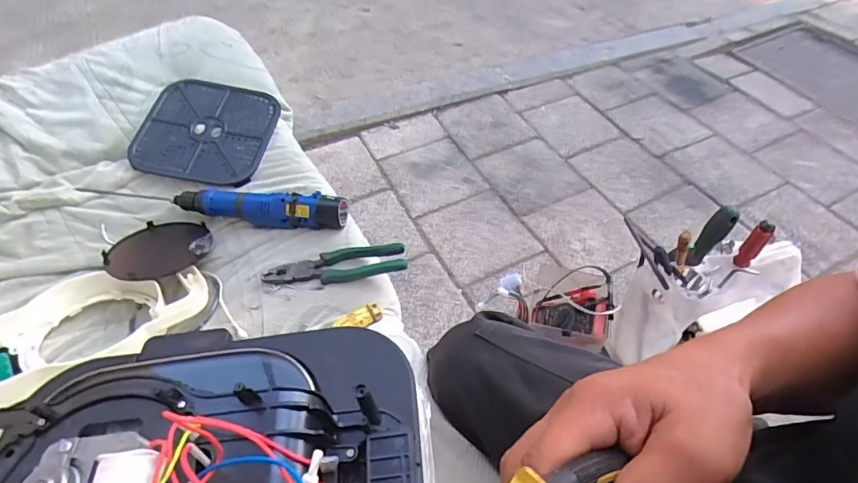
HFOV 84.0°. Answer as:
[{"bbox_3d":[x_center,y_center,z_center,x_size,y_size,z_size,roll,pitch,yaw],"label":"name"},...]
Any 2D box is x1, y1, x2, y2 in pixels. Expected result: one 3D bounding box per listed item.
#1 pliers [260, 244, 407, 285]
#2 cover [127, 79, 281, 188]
[{"bbox_3d":[-0.135,0.034,0.680,0.200,0.029,0.047,-4,51,-3],"label":"pliers"},{"bbox_3d":[-0.387,-0.191,0.822,0.206,0.015,0.198,10,66,0],"label":"cover"}]

